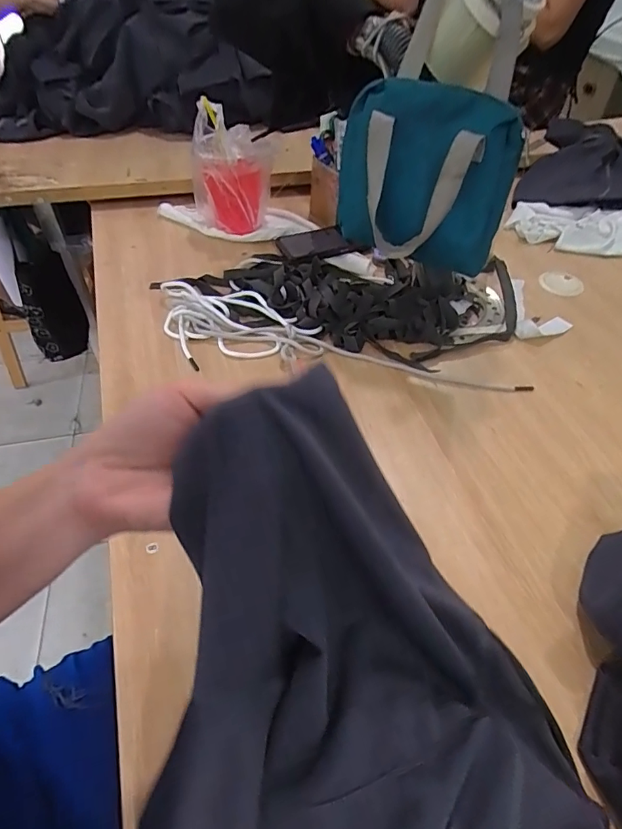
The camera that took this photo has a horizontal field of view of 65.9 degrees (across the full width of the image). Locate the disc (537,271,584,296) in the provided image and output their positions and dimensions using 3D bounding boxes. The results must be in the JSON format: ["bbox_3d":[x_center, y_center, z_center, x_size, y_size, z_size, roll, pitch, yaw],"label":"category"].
[{"bbox_3d":[0.397,-0.208,0.763,0.065,0.004,0.065,0,48,0],"label":"disc"}]

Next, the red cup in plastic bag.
[{"bbox_3d":[-0.135,-0.411,0.804,0.130,0.176,0.110,-8,48,-7],"label":"red cup in plastic bag"}]

